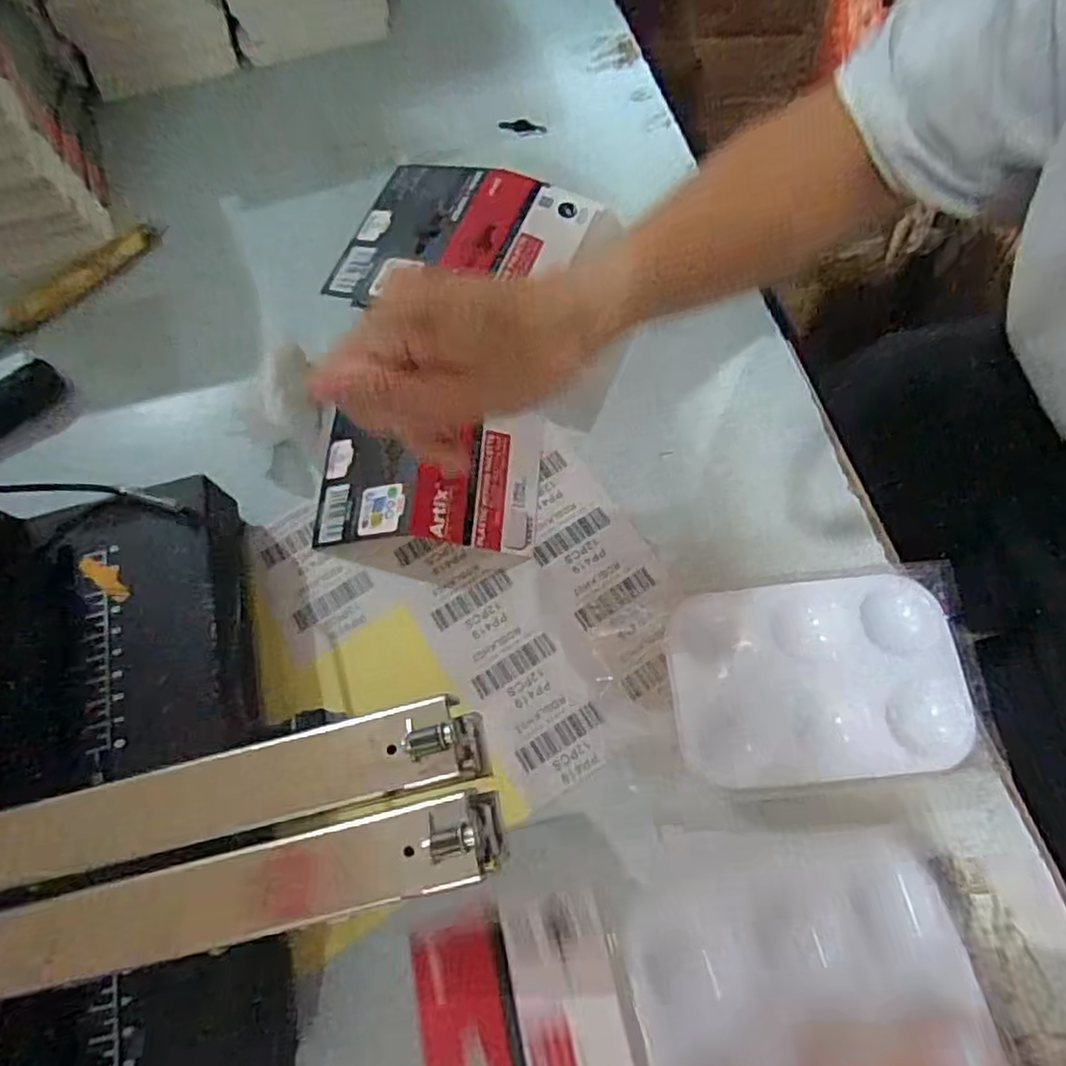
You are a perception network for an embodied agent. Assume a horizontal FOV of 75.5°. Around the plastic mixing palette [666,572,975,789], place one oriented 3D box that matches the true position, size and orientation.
[{"bbox_3d":[0.125,0.066,0.312,0.120,0.026,0.085,-6,69,2],"label":"plastic mixing palette"}]

